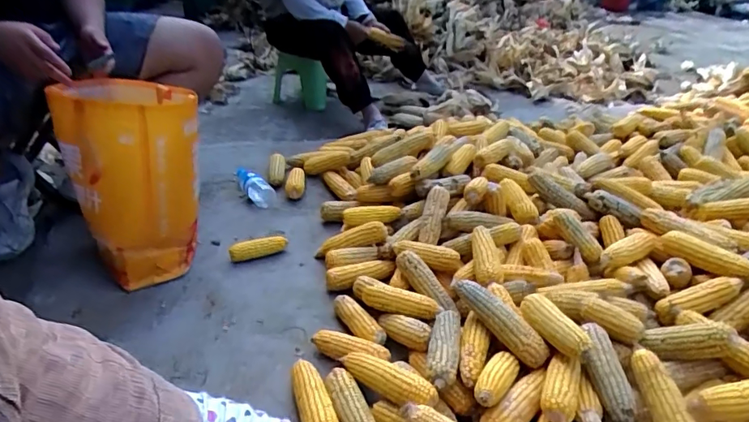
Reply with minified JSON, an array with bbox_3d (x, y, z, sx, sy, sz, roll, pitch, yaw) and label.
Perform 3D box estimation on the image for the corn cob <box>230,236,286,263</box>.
[{"bbox_3d":[-0.282,0.088,1.239,0.135,0.051,0.054,-13,32,5],"label":"corn cob"}]

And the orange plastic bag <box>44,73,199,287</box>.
[{"bbox_3d":[-0.515,-0.067,1.141,0.263,0.405,0.248,-18,36,-26],"label":"orange plastic bag"}]

